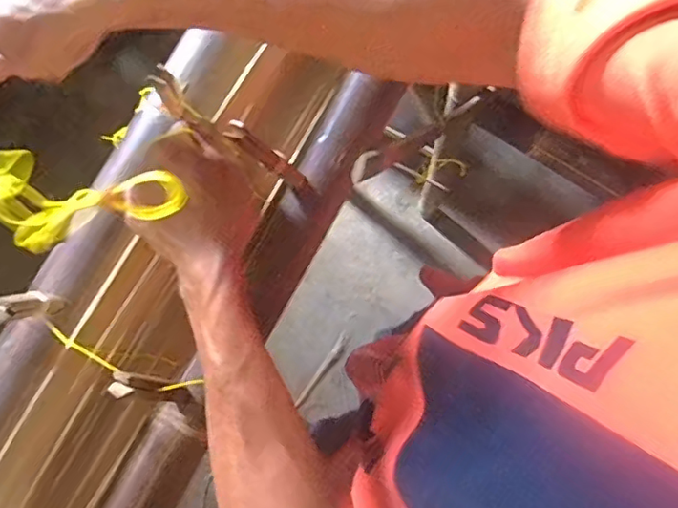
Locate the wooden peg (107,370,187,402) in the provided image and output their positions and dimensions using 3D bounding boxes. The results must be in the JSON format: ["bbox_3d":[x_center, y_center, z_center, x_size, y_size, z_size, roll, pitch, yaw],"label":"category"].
[{"bbox_3d":[-0.125,0.085,0.363,0.015,0.052,0.015,3,77,33],"label":"wooden peg"}]

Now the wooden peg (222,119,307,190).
[{"bbox_3d":[-0.050,-0.069,0.397,0.013,0.081,0.012,13,77,35],"label":"wooden peg"}]

